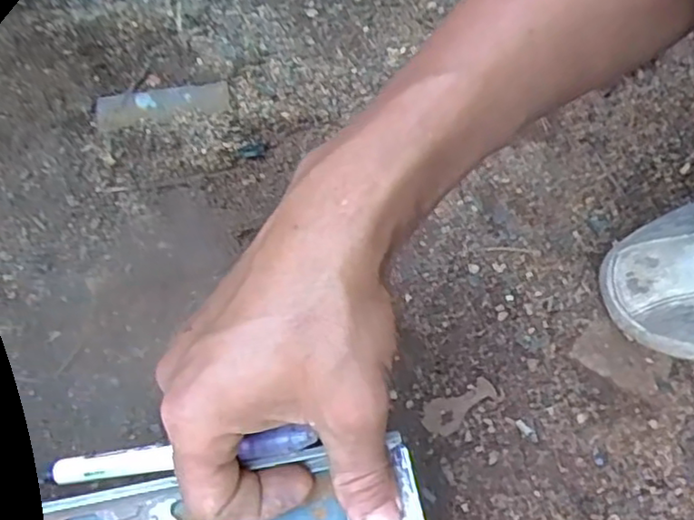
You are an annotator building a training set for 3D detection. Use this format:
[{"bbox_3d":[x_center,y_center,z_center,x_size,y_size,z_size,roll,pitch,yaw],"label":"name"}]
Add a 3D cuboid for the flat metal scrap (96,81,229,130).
[{"bbox_3d":[-0.141,-0.120,0.514,0.100,0.005,0.034,-8,61,-5],"label":"flat metal scrap"}]

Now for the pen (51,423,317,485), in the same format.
[{"bbox_3d":[-0.072,0.079,0.268,0.129,0.009,0.011,-14,58,24],"label":"pen"}]

